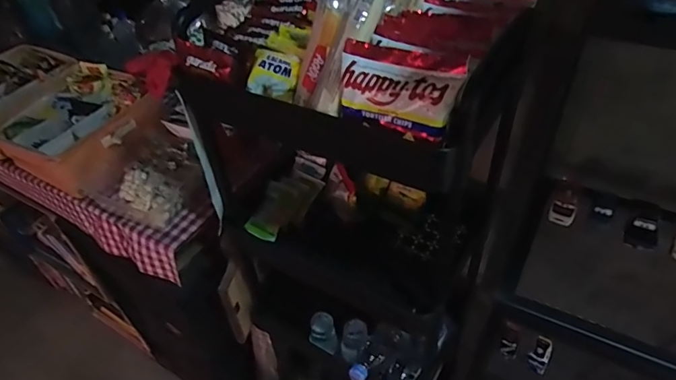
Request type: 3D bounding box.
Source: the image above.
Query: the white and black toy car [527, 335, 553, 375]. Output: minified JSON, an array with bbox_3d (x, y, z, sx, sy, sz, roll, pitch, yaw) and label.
[{"bbox_3d":[0.388,0.314,0.892,0.036,0.033,0.060,25,51,27],"label":"white and black toy car"}]

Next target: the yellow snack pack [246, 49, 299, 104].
[{"bbox_3d":[-0.078,-0.143,0.584,0.064,0.020,0.059,25,90,17],"label":"yellow snack pack"}]

